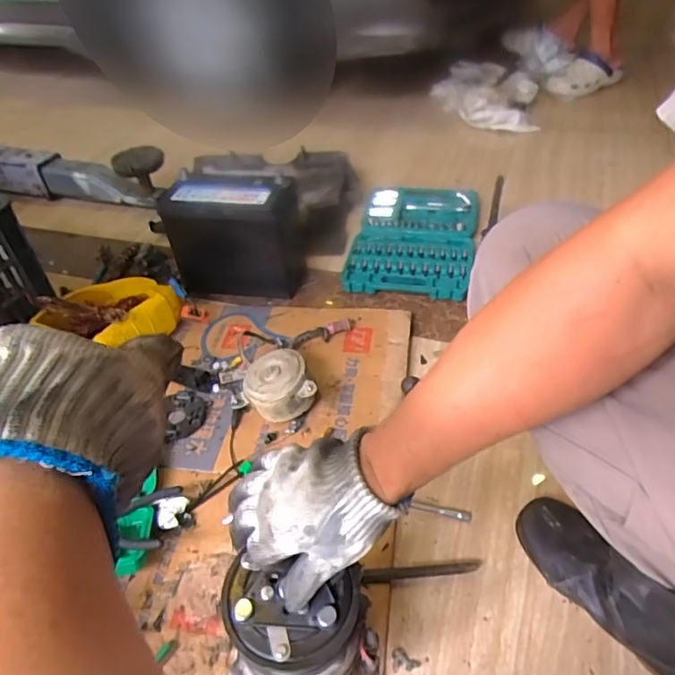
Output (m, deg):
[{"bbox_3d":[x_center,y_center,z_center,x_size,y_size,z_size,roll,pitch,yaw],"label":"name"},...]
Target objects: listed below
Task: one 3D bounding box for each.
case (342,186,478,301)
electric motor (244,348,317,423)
[{"bbox_3d":[0.170,-0.224,1.161,0.254,0.035,0.417,7,44,13],"label":"case"},{"bbox_3d":[-0.086,0.074,0.812,0.108,0.078,0.090,-6,43,0],"label":"electric motor"}]

